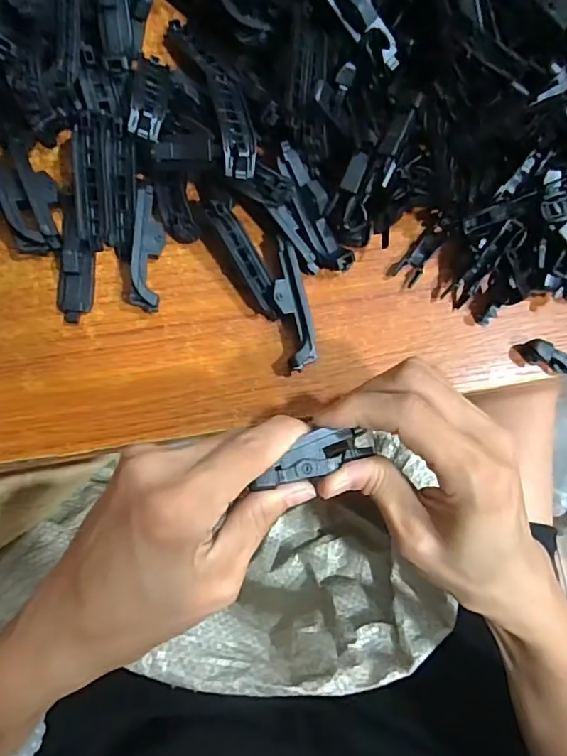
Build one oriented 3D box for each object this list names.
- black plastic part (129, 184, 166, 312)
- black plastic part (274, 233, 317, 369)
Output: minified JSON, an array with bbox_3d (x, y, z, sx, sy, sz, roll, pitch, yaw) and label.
[{"bbox_3d":[-0.075,-0.072,0.290,0.015,0.018,0.070,2,83,-3],"label":"black plastic part"},{"bbox_3d":[0.004,-0.041,0.289,0.017,0.019,0.073,-11,84,-5],"label":"black plastic part"}]

